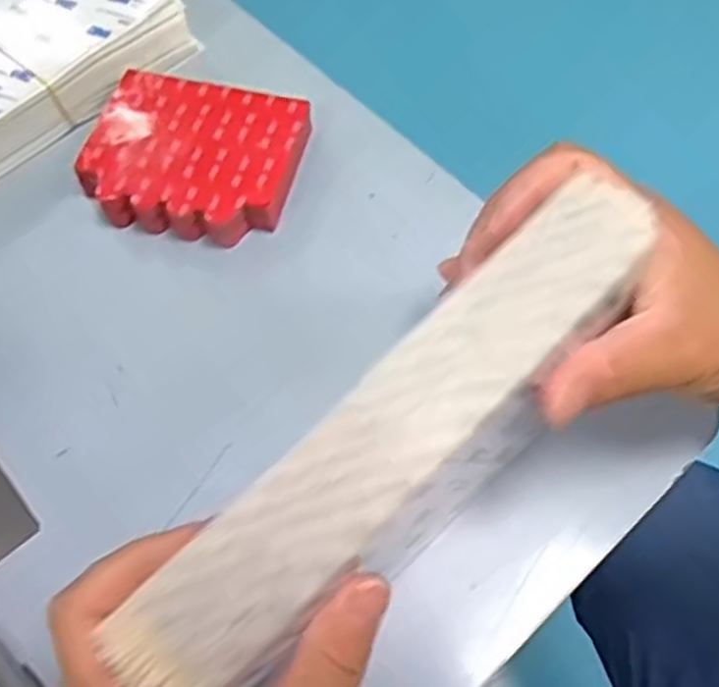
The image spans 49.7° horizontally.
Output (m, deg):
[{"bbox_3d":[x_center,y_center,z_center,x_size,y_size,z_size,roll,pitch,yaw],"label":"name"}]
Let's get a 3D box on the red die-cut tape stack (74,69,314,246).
[{"bbox_3d":[-0.087,-0.099,0.418,0.109,0.031,0.086,14,65,9],"label":"red die-cut tape stack"}]

